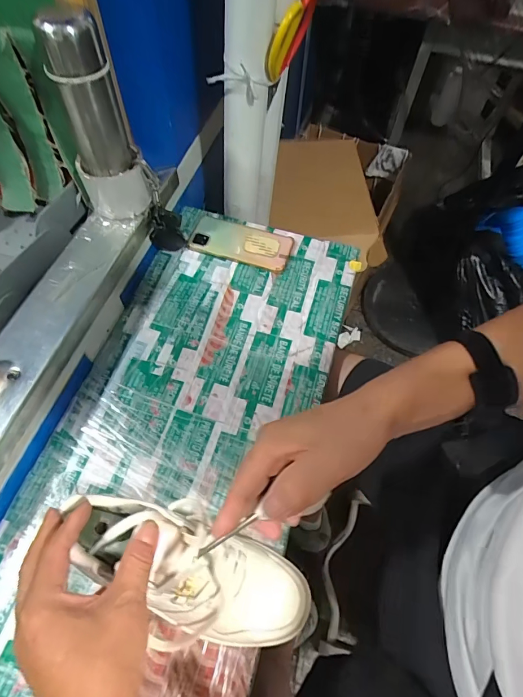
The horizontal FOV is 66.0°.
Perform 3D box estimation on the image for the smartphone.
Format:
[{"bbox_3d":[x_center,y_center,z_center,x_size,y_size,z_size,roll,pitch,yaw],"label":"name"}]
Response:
[{"bbox_3d":[-0.034,-0.181,0.680,0.167,0.012,0.080,16,61,6],"label":"smartphone"}]

